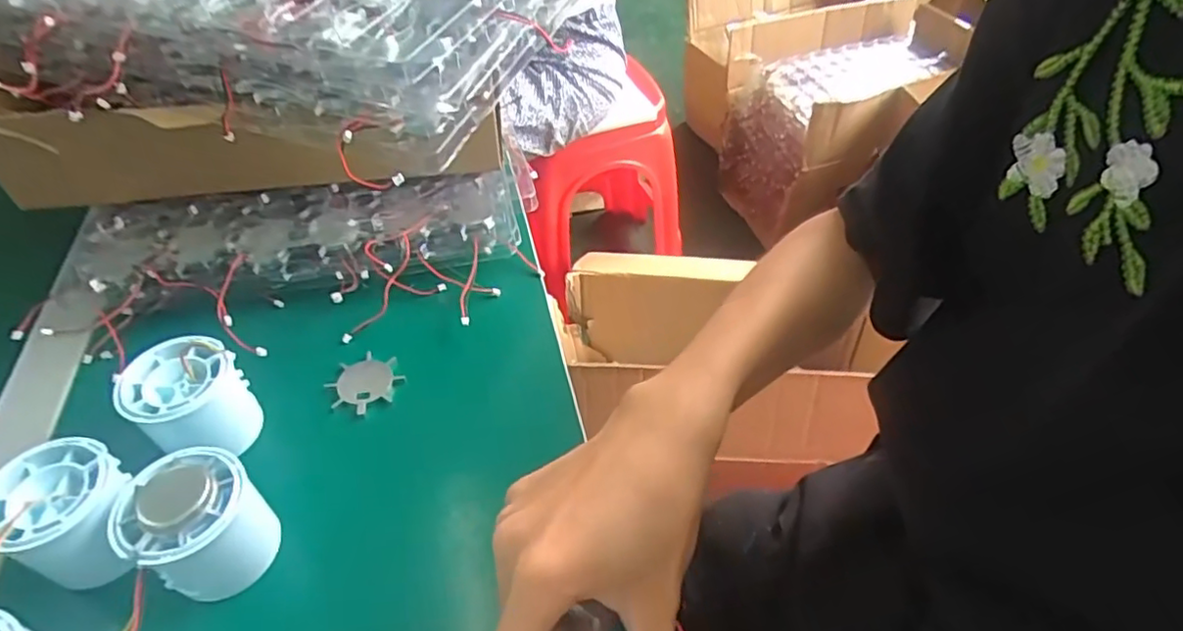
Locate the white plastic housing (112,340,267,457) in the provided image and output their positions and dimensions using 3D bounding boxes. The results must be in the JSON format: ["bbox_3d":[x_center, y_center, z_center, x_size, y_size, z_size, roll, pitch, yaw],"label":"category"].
[{"bbox_3d":[-0.220,0.049,0.355,0.053,0.054,0.054,-1,47,1],"label":"white plastic housing"}]

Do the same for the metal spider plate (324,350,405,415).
[{"bbox_3d":[-0.140,0.041,0.393,0.040,0.005,0.041,-1,47,1],"label":"metal spider plate"}]

